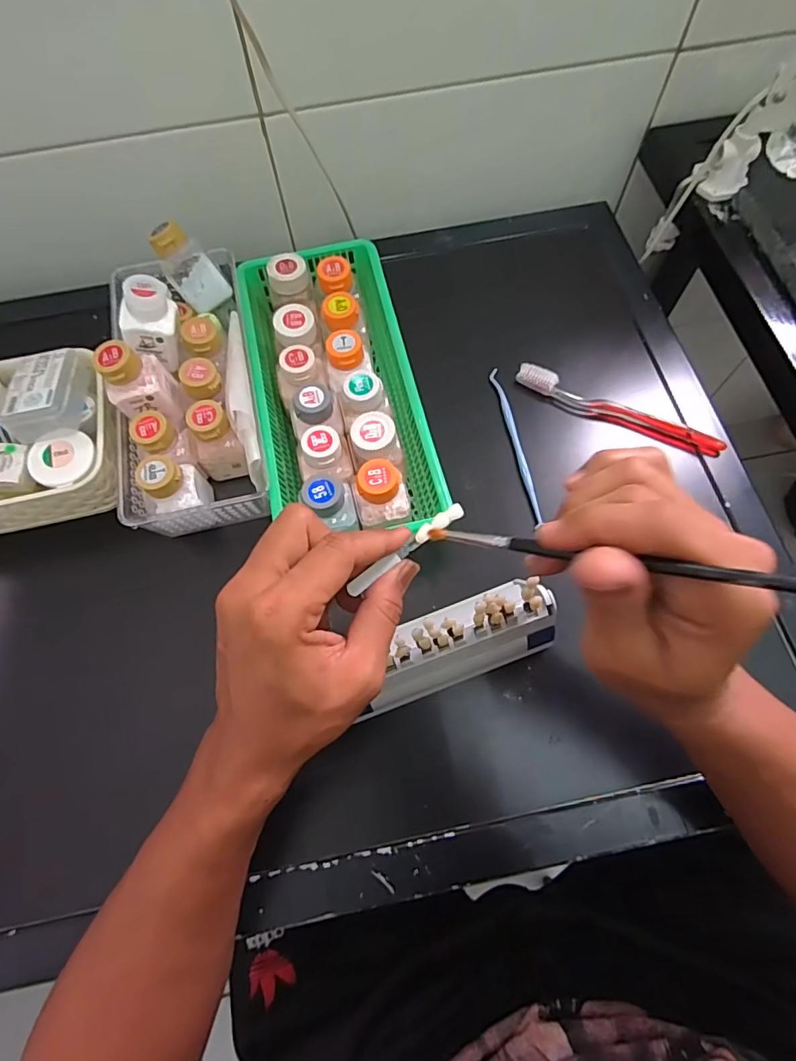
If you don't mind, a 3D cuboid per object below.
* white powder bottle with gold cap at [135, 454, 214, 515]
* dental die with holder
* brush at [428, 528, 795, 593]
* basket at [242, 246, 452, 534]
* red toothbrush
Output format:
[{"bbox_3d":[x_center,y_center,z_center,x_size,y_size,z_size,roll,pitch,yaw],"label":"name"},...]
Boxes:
[{"bbox_3d":[-0.176,-0.030,0.400,0.043,0.066,0.040,-17,69,-5],"label":"white powder bottle with gold cap"},{"bbox_3d":[0.007,0.008,0.277,0.071,0.010,0.008,-38,72,-3],"label":"dental die with holder"},{"bbox_3d":[0.084,0.011,0.207,0.183,0.005,0.006,8,64,44],"label":"brush"},{"bbox_3d":[-0.054,-0.122,0.438,0.131,0.077,0.292,-12,69,-3],"label":"basket"},{"bbox_3d":[0.197,-0.111,0.458,0.187,0.013,0.019,24,71,10],"label":"red toothbrush"}]

